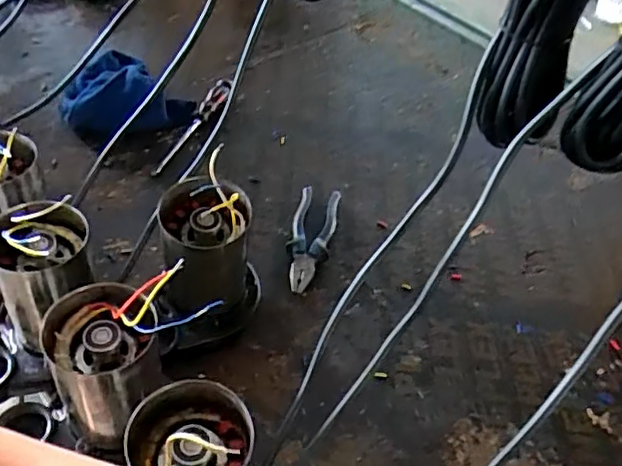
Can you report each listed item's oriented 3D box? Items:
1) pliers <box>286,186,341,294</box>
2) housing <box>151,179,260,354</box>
[{"bbox_3d":[0.000,0.002,0.819,0.055,0.015,0.193,12,46,4],"label":"pliers"},{"bbox_3d":[-0.111,0.041,0.645,0.108,0.192,0.117,2,46,-5],"label":"housing"}]

